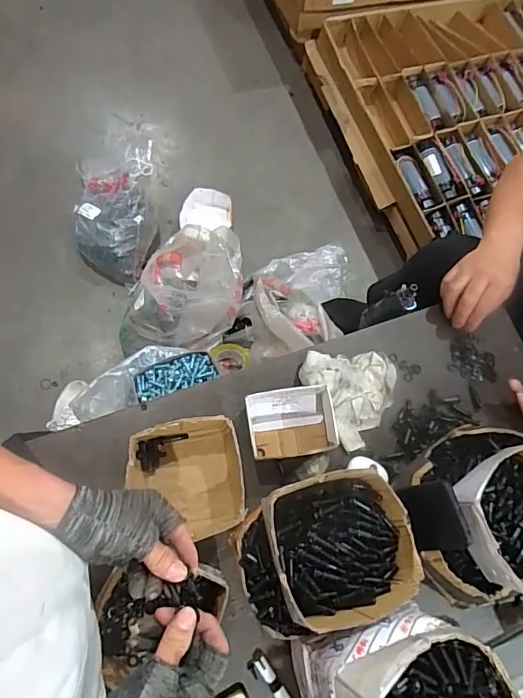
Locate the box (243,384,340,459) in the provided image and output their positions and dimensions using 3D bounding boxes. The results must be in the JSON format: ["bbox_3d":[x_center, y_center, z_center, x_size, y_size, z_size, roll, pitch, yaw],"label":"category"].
[{"bbox_3d":[0.043,0.106,0.668,0.128,0.061,0.097,-4,73,-10],"label":"box"}]

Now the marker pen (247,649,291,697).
[{"bbox_3d":[0.034,0.443,0.589,0.023,0.016,0.142,-37,76,-12],"label":"marker pen"}]

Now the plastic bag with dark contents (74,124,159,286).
[{"bbox_3d":[-0.420,-0.416,1.371,0.232,0.208,0.400,-4,73,-10],"label":"plastic bag with dark contents"}]

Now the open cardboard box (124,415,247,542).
[{"bbox_3d":[-0.097,0.174,0.629,0.138,0.078,0.153,-5,73,-10],"label":"open cardboard box"}]

